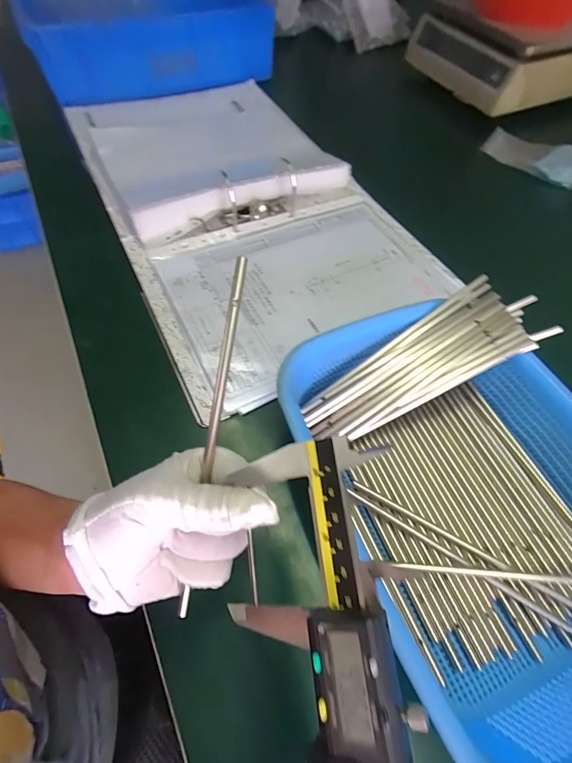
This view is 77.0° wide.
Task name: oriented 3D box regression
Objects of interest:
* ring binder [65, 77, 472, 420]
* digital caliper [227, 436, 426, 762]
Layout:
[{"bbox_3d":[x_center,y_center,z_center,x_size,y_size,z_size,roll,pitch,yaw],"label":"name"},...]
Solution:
[{"bbox_3d":[-0.065,-0.246,0.479,0.348,0.055,0.556,-27,64,-17],"label":"ring binder"},{"bbox_3d":[0.015,0.163,0.122,0.073,0.017,0.283,-12,70,29],"label":"digital caliper"}]

